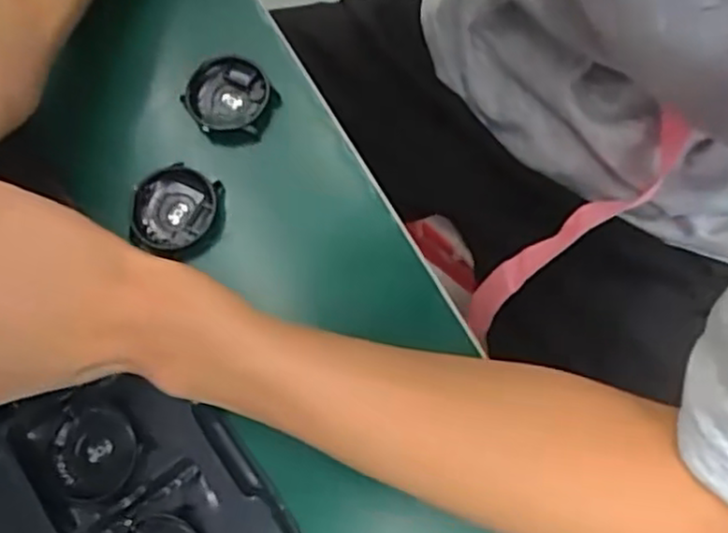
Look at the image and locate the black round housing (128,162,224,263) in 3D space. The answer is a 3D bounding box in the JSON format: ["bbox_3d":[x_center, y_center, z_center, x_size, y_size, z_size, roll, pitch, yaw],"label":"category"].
[{"bbox_3d":[-0.097,-0.029,0.373,0.047,0.015,0.044,-1,74,4],"label":"black round housing"}]

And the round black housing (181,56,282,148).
[{"bbox_3d":[-0.071,-0.089,0.389,0.043,0.020,0.043,-1,74,4],"label":"round black housing"}]

